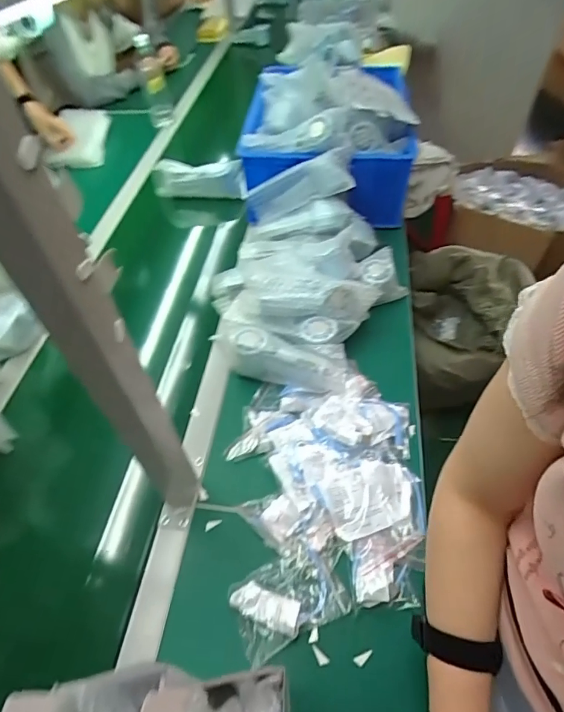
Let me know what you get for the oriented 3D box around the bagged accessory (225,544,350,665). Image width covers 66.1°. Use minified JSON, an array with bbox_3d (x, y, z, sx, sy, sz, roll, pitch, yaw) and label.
[{"bbox_3d":[0.005,0.275,0.496,0.118,0.017,0.086,-21,53,-14],"label":"bagged accessory"}]

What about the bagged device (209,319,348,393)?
[{"bbox_3d":[-0.003,0.000,0.679,0.216,0.062,0.072,14,53,13],"label":"bagged device"}]

